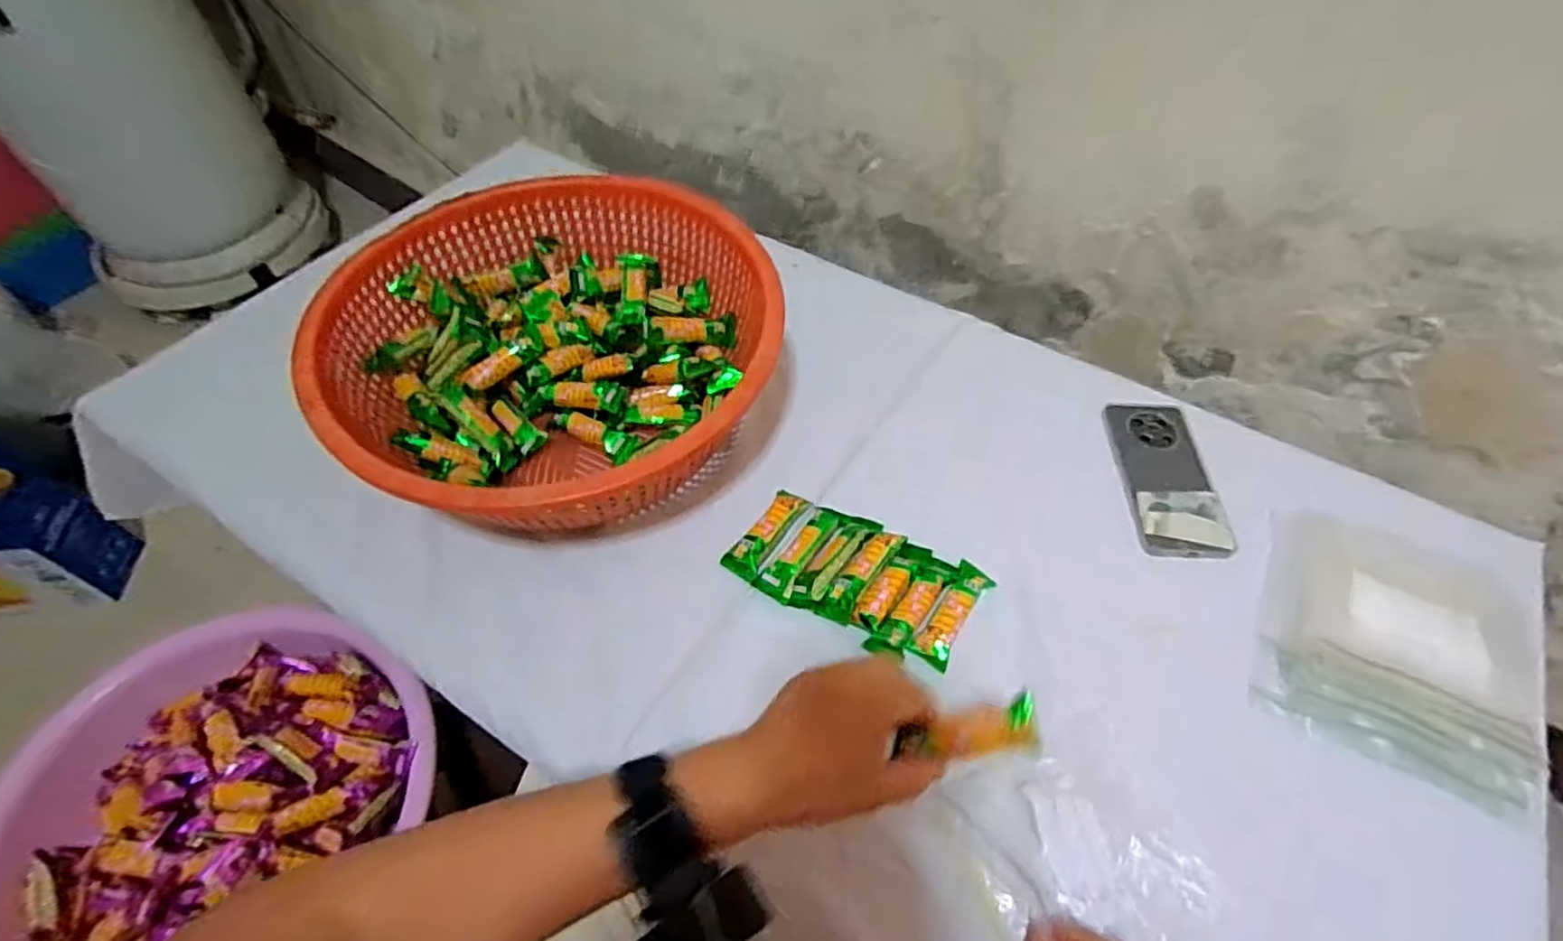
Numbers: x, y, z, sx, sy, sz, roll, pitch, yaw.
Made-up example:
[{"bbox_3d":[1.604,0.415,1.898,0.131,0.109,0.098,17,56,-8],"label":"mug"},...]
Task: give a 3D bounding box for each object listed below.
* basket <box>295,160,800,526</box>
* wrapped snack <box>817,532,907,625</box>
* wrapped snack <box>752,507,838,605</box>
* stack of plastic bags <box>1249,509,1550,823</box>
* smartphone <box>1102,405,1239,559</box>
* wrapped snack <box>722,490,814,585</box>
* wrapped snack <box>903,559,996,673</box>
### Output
[{"bbox_3d":[-0.185,-0.103,0.606,0.360,0.133,0.340,1,54,-1],"label":"basket"},{"bbox_3d":[0.062,0.080,0.546,0.026,0.011,0.087,32,60,20],"label":"wrapped snack"},{"bbox_3d":[0.016,0.065,0.560,0.029,0.011,0.086,31,60,20],"label":"wrapped snack"},{"bbox_3d":[0.460,0.127,0.523,0.175,0.025,0.198,24,60,14],"label":"stack of plastic bags"},{"bbox_3d":[0.337,0.001,0.614,0.082,0.012,0.161,2,54,0],"label":"smartphone"},{"bbox_3d":[-0.011,0.051,0.572,0.031,0.019,0.084,31,60,19],"label":"wrapped snack"},{"bbox_3d":[0.131,0.109,0.536,0.029,0.020,0.091,31,62,18],"label":"wrapped snack"}]

